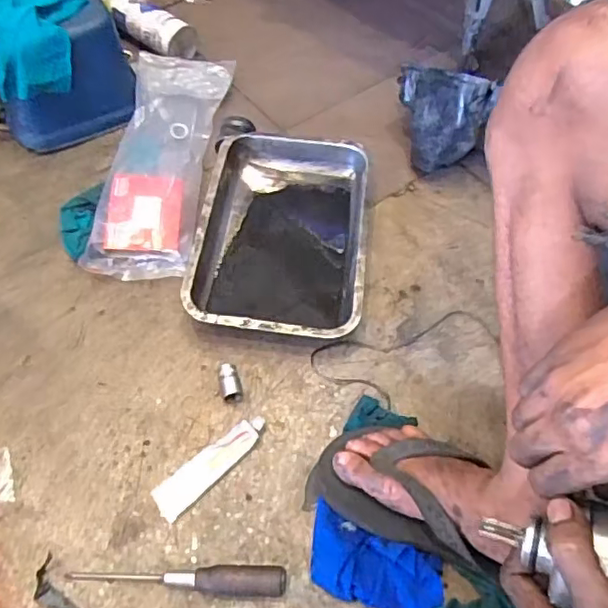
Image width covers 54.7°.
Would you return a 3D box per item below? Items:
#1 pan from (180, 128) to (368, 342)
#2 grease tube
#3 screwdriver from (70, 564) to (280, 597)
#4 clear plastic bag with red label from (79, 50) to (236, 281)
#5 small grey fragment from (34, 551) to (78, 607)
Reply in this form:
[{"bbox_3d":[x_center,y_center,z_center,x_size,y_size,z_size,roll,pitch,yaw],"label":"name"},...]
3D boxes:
[{"bbox_3d":[-0.026,-0.095,0.784,0.212,0.055,0.315,5,57,5],"label":"pan"},{"bbox_3d":[-0.101,0.170,0.632,0.136,0.022,0.037,-38,63,-21],"label":"grease tube"},{"bbox_3d":[-0.123,0.264,0.564,0.210,0.022,0.028,0,56,1],"label":"screwdriver"},{"bbox_3d":[-0.212,-0.234,0.880,0.155,0.068,0.456,2,56,3],"label":"clear plastic bag with red label"},{"bbox_3d":[-0.244,0.281,0.569,0.028,0.004,0.069,-34,62,-19],"label":"small grey fragment"}]

